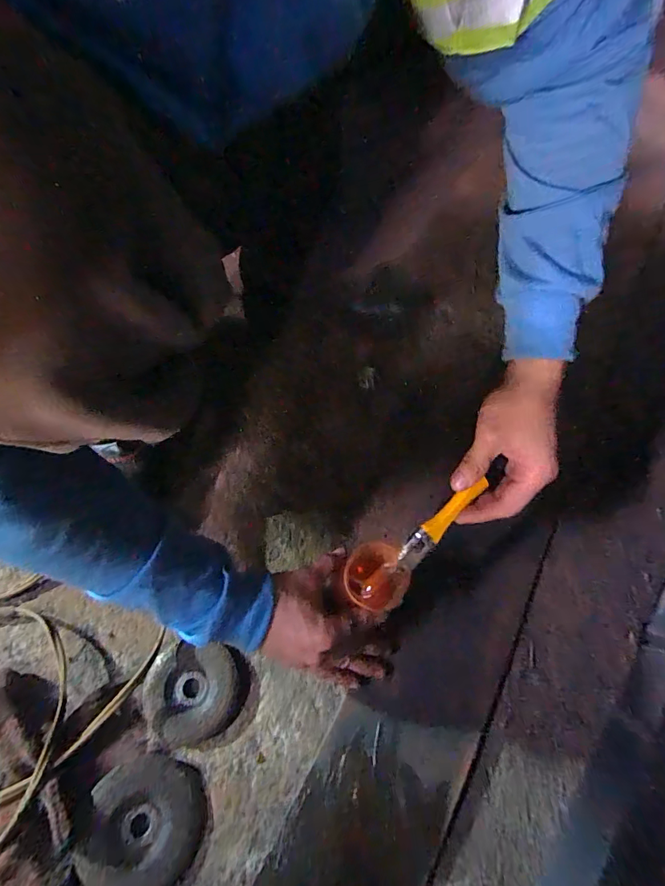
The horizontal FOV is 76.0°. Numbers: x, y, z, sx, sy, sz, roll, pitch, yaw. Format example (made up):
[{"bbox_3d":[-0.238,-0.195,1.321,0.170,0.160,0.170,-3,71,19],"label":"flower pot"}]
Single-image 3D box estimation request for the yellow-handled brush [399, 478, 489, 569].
[{"bbox_3d":[0.094,0.065,0.359,0.098,0.008,0.018,-42,73,-13],"label":"yellow-handled brush"}]

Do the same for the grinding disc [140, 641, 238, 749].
[{"bbox_3d":[-0.133,0.232,0.394,0.082,0.010,0.080,1,64,-3],"label":"grinding disc"}]

